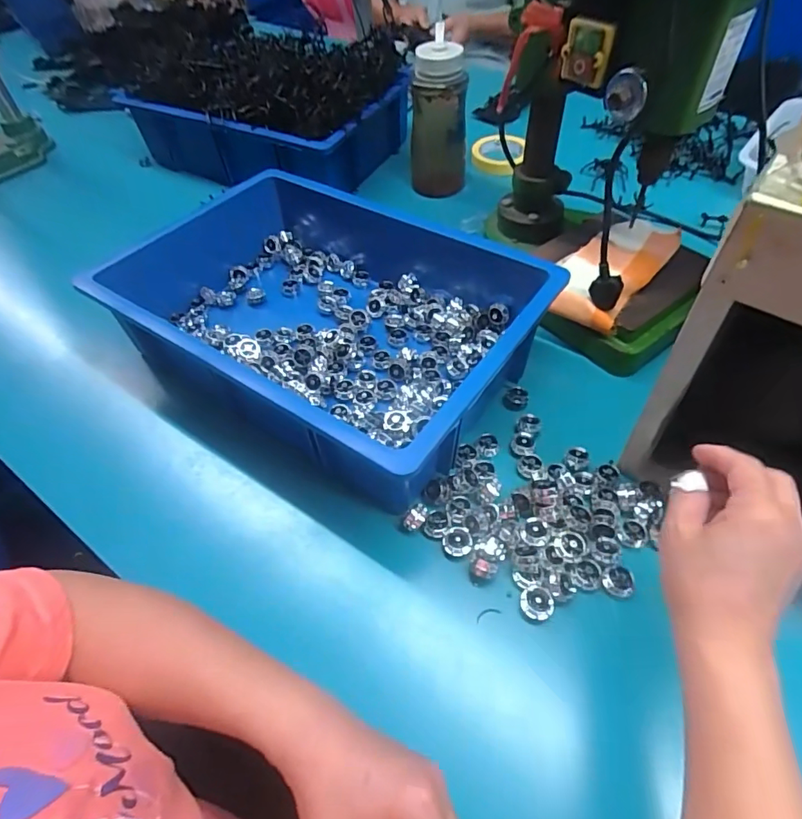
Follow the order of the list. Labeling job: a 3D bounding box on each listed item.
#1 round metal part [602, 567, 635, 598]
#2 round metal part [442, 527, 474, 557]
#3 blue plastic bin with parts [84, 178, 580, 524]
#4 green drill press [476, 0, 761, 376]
[{"bbox_3d":[0.178,0.141,0.407,0.023,0.005,0.023,-2,52,2],"label":"round metal part"},{"bbox_3d":[0.049,0.115,0.432,0.025,0.008,0.024,-2,52,2],"label":"round metal part"},{"bbox_3d":[-0.091,-0.123,0.581,0.468,0.124,0.337,29,59,23],"label":"blue plastic bin with parts"},{"bbox_3d":[0.211,-0.341,0.433,0.210,0.540,0.251,11,53,12],"label":"green drill press"}]

